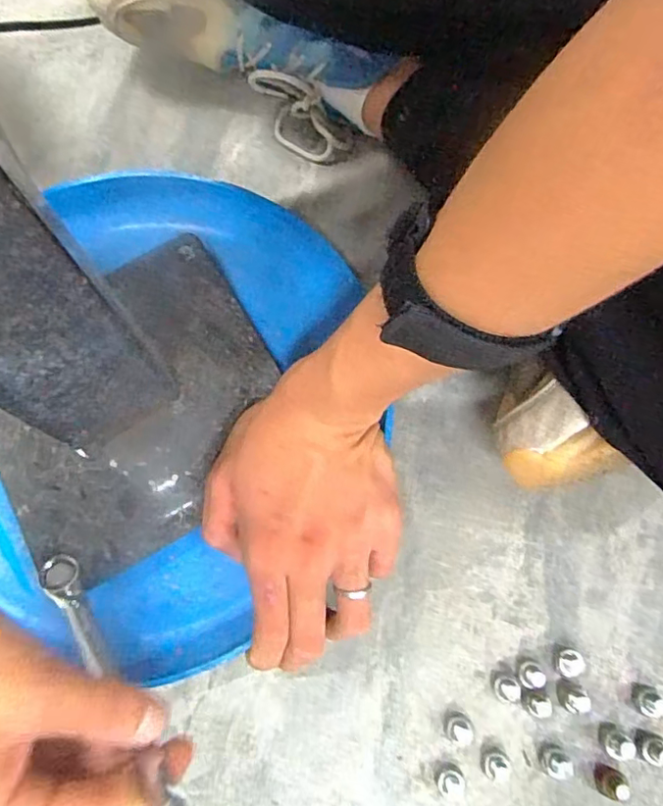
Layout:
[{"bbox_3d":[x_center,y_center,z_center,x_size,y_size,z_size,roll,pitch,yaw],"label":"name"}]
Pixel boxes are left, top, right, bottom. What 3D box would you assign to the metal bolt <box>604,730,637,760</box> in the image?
[{"bbox_3d":[0.147,0.176,0.295,0.011,0.016,0.012,0,75,0],"label":"metal bolt"}]

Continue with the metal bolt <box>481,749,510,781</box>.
[{"bbox_3d":[0.085,0.187,0.294,0.013,0.009,0.014,13,76,3],"label":"metal bolt"}]

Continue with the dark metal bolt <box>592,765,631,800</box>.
[{"bbox_3d":[0.142,0.193,0.289,0.012,0.016,0.013,23,76,6],"label":"dark metal bolt"}]

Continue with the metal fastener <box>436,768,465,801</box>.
[{"bbox_3d":[0.062,0.197,0.294,0.014,0.004,0.014,0,75,0],"label":"metal fastener"}]

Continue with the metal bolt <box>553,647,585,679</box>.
[{"bbox_3d":[0.128,0.140,0.309,0.015,0.008,0.014,0,75,0],"label":"metal bolt"}]

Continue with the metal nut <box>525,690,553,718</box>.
[{"bbox_3d":[0.107,0.157,0.300,0.013,0.011,0.012,0,75,0],"label":"metal nut"}]

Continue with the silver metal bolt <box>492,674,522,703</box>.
[{"bbox_3d":[0.093,0.152,0.305,0.013,0.008,0.012,0,75,0],"label":"silver metal bolt"}]

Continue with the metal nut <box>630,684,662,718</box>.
[{"bbox_3d":[0.167,0.157,0.302,0.013,0.014,0.014,18,76,4],"label":"metal nut"}]

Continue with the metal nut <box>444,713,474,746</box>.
[{"bbox_3d":[0.067,0.171,0.299,0.014,0.008,0.013,0,75,0],"label":"metal nut"}]

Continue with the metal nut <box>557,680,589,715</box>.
[{"bbox_3d":[0.127,0.155,0.301,0.013,0.012,0.014,21,76,5],"label":"metal nut"}]

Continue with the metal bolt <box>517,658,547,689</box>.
[{"bbox_3d":[0.106,0.144,0.303,0.013,0.013,0.014,0,75,0],"label":"metal bolt"}]

